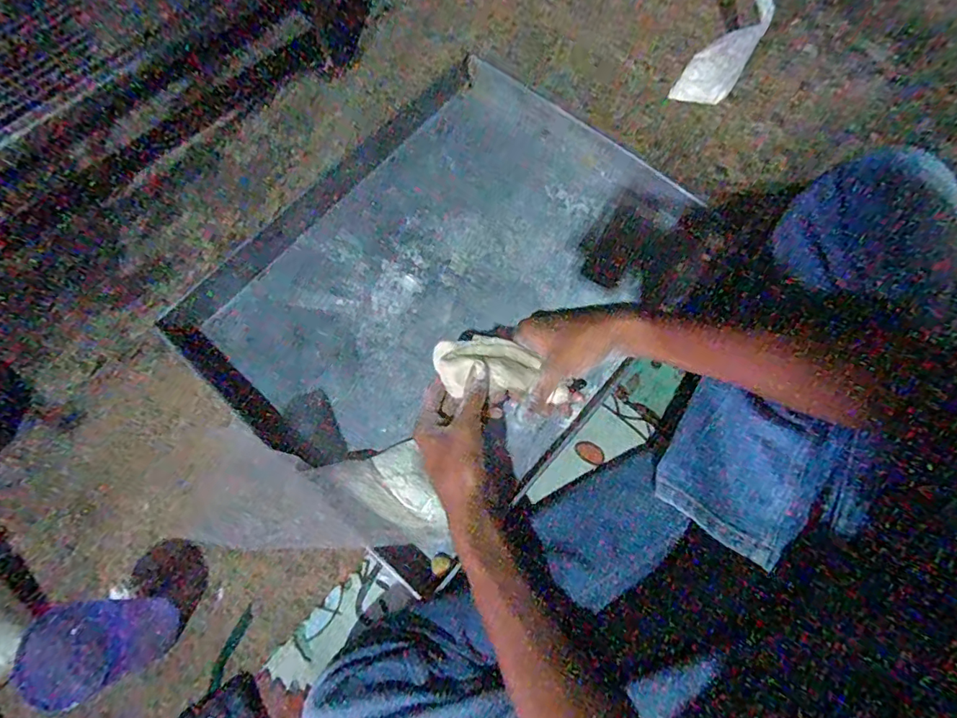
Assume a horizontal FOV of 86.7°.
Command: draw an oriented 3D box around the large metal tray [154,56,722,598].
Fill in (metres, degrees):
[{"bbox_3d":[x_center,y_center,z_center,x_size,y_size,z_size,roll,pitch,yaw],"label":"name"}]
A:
[{"bbox_3d":[-0.047,-0.097,0.577,0.437,0.047,0.502,39,77,13],"label":"large metal tray"}]

